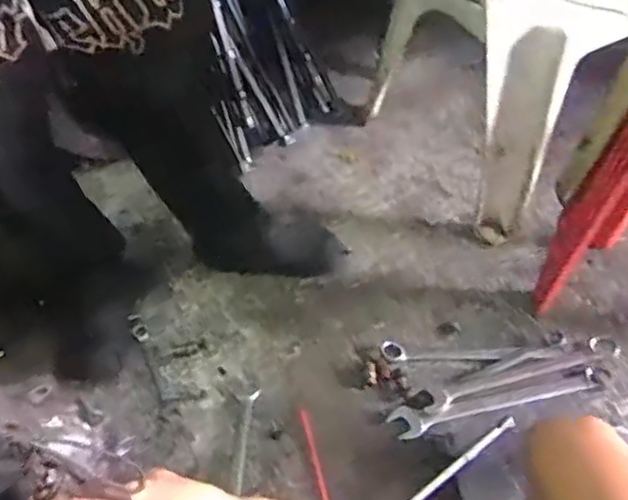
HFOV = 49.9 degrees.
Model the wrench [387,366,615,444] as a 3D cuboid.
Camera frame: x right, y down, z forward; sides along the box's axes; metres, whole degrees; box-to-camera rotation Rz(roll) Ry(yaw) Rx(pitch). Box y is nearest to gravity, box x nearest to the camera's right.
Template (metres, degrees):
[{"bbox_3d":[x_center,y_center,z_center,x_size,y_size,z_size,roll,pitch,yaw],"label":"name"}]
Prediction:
[{"bbox_3d":[0.304,0.239,1.085,0.370,0.015,0.050,-13,46,-10],"label":"wrench"}]

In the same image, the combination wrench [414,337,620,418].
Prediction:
[{"bbox_3d":[0.338,0.205,1.105,0.359,0.015,0.040,-15,46,-11],"label":"combination wrench"}]

